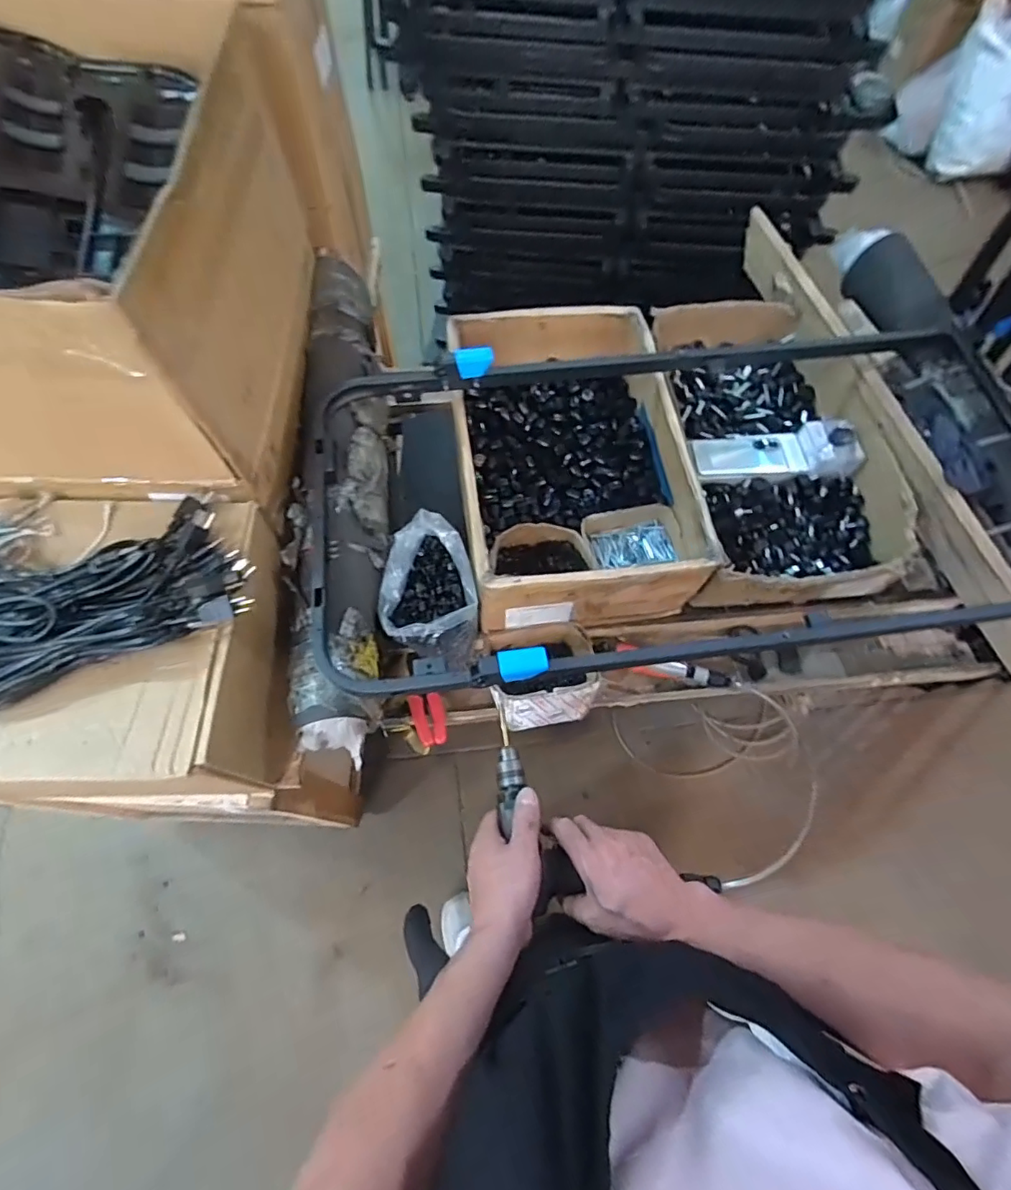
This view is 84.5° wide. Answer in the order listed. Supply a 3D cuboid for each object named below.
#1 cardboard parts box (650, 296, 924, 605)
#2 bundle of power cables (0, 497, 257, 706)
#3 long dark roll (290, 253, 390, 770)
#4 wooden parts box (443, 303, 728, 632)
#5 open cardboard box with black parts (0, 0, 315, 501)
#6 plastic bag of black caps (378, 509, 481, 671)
[{"bbox_3d":[0.463,-0.290,0.994,0.333,0.160,0.635,-3,66,-3],"label":"cardboard parts box"},{"bbox_3d":[-0.515,0.006,0.637,0.412,0.055,0.190,-20,67,-10],"label":"bundle of power cables"},{"bbox_3d":[-0.245,-0.214,0.831,0.133,0.103,0.873,-5,70,-5],"label":"long dark roll"},{"bbox_3d":[0.105,-0.234,0.928,0.355,0.161,0.534,-6,66,-4],"label":"wooden parts box"},{"bbox_3d":[-0.603,-0.427,0.707,0.570,0.301,0.568,-2,65,-3],"label":"open cardboard box with black parts"},{"bbox_3d":[-0.105,-0.003,0.842,0.135,0.150,0.188,5,65,0],"label":"plastic bag of black caps"}]

